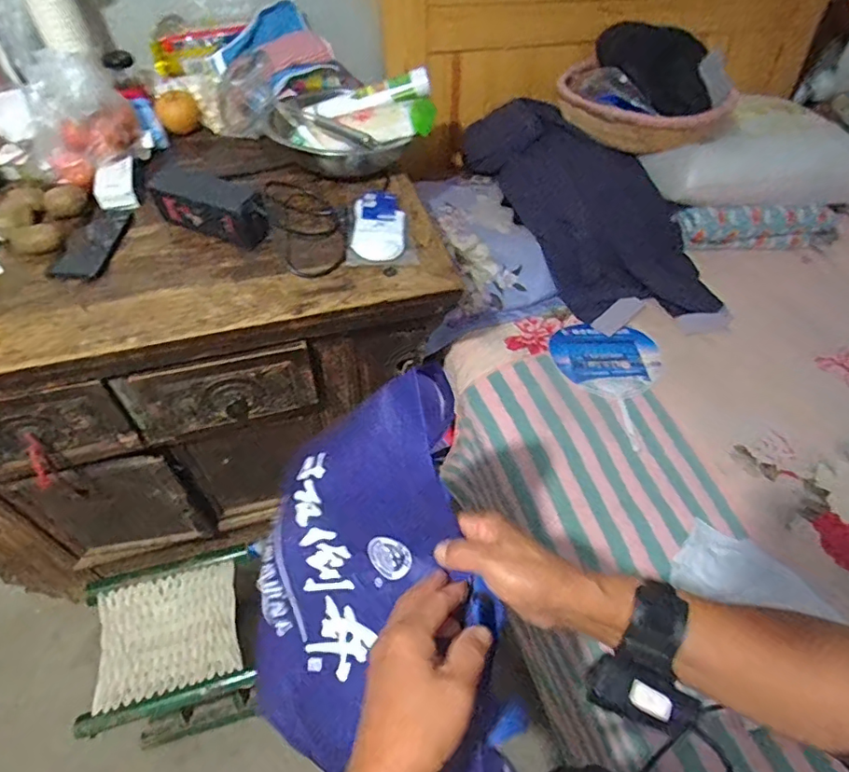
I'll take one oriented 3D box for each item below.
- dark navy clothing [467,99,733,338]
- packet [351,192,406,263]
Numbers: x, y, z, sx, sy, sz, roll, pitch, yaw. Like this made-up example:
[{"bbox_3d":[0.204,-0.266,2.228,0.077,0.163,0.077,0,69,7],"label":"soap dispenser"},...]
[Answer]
[{"bbox_3d":[0.380,-0.370,1.182,0.290,0.175,0.681,-40,86,-28],"label":"dark navy clothing"},{"bbox_3d":[-0.073,-0.261,0.866,0.085,0.020,0.153,1,53,-3],"label":"packet"}]

